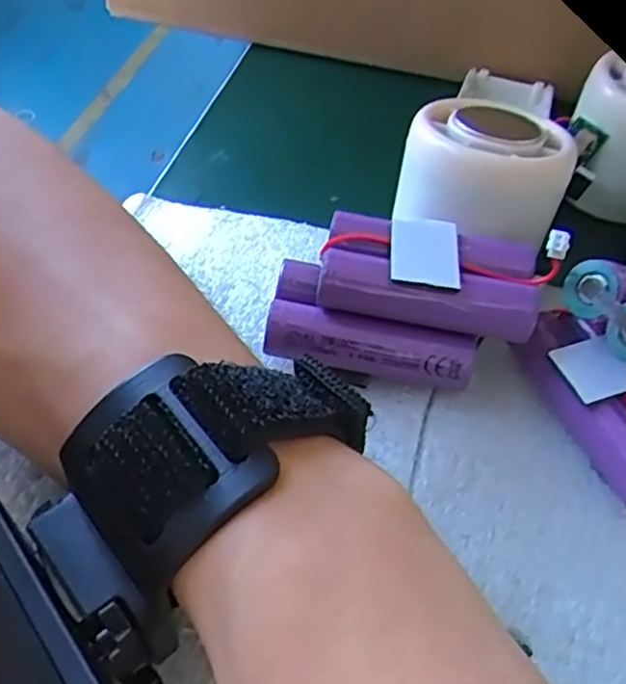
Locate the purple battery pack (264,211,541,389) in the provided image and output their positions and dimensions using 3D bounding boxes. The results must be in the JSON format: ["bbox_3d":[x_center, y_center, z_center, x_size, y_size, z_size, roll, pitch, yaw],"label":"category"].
[{"bbox_3d":[0.028,-0.013,0.219,0.082,0.039,0.045,8,51,1],"label":"purple battery pack"}]

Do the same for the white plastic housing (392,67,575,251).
[{"bbox_3d":[0.060,-0.062,0.239,0.055,0.040,0.056,21,52,11],"label":"white plastic housing"}]

